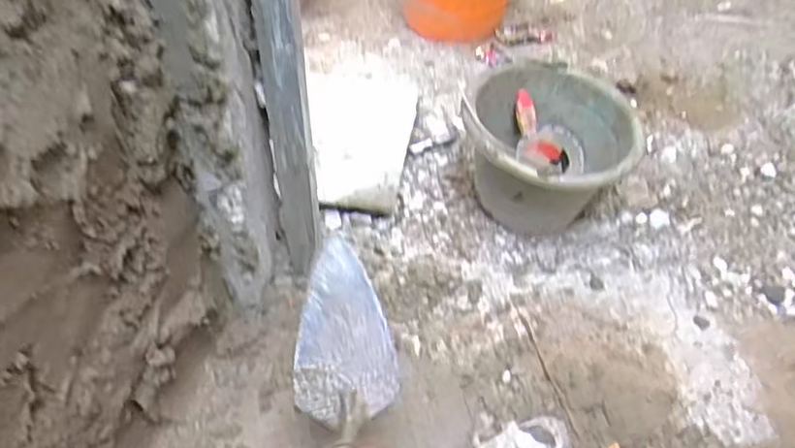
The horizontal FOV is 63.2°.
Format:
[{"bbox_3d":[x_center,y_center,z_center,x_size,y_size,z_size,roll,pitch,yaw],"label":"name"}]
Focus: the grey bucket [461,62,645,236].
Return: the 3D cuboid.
[{"bbox_3d":[0.210,-0.095,0.932,0.231,0.164,0.236,2,46,-2],"label":"grey bucket"}]

